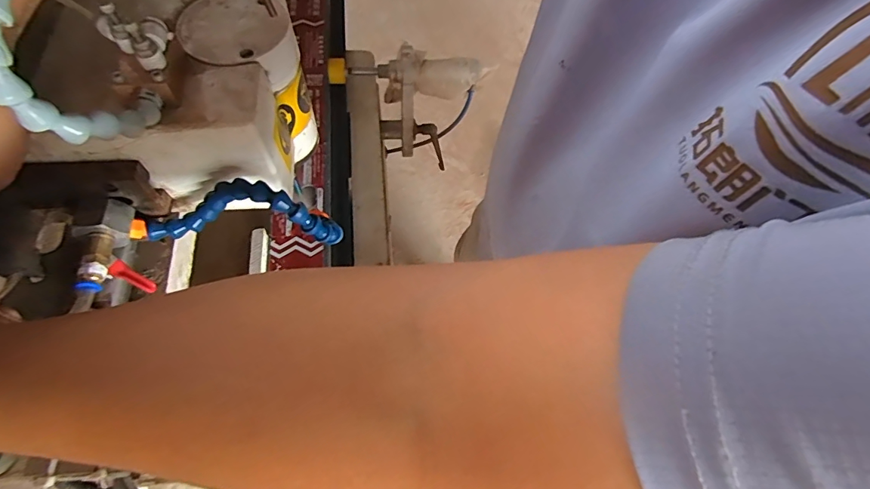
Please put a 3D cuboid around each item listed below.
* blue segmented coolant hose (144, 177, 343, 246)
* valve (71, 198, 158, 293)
[{"bbox_3d":[-0.141,-0.020,0.318,0.137,0.046,0.032,5,64,-3],"label":"blue segmented coolant hose"},{"bbox_3d":[-0.225,0.005,0.309,0.032,0.049,0.060,-13,67,-12],"label":"valve"}]

